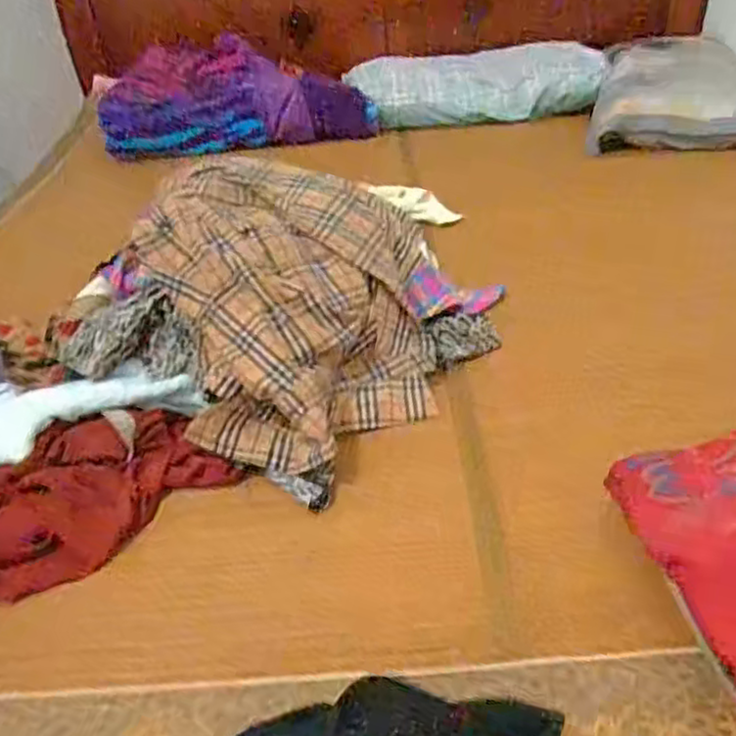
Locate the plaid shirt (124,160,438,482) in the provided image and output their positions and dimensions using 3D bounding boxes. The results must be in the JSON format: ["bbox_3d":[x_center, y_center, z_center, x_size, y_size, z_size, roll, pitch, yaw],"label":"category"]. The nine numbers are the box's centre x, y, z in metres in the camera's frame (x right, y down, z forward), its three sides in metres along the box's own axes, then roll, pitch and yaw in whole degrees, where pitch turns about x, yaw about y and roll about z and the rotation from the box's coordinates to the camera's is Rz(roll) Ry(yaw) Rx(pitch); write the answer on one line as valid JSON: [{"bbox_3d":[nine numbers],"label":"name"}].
[{"bbox_3d":[-0.090,-0.072,0.818,0.322,0.216,0.380,-6,34,0],"label":"plaid shirt"}]

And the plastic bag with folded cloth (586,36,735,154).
[{"bbox_3d":[0.724,-0.647,1.590,0.387,0.121,0.457,8,36,20],"label":"plastic bag with folded cloth"}]

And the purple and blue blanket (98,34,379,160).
[{"bbox_3d":[-0.306,-0.658,1.709,0.637,0.193,0.294,-4,34,4],"label":"purple and blue blanket"}]

